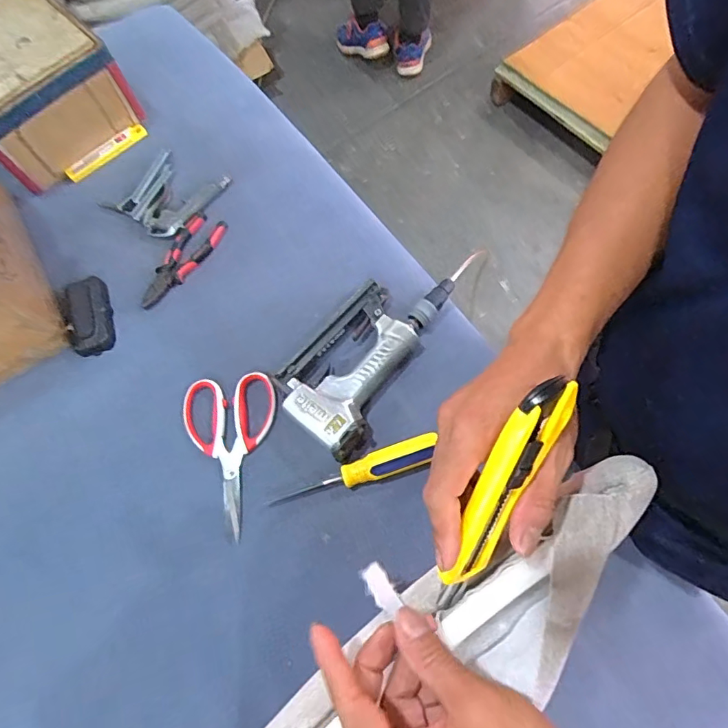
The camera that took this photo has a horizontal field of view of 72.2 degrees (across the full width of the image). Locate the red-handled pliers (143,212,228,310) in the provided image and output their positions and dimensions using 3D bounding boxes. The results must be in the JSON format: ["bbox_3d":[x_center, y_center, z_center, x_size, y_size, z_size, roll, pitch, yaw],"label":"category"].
[{"bbox_3d":[-0.249,-0.140,0.677,0.058,0.010,0.155,29,72,14],"label":"red-handled pliers"}]

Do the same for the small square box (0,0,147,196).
[{"bbox_3d":[-0.494,-0.412,0.743,0.211,0.126,0.223,-41,71,-13],"label":"small square box"}]

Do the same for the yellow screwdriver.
[{"bbox_3d":[-0.011,0.119,0.544,0.187,0.031,0.029,-18,67,-1],"label":"yellow screwdriver"}]

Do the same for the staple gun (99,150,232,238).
[{"bbox_3d":[-0.287,-0.250,0.725,0.135,0.015,0.129,31,72,15],"label":"staple gun"}]

